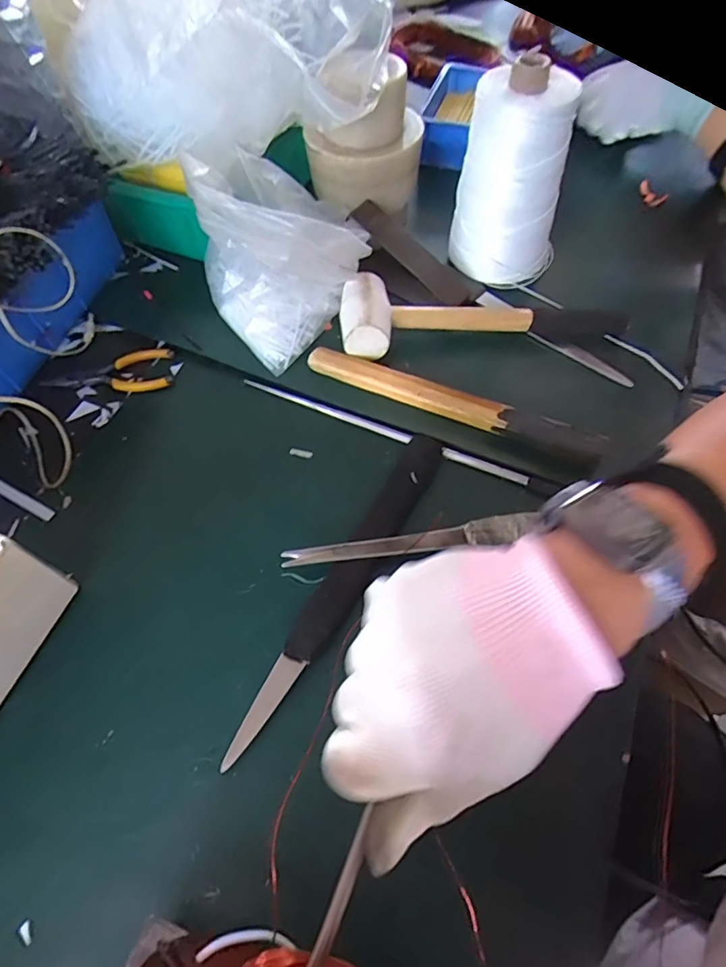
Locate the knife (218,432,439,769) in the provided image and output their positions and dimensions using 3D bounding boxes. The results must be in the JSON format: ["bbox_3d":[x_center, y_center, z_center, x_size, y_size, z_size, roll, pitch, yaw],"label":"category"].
[{"bbox_3d":[-0.009,0.067,0.375,0.031,0.021,0.268,25,63,14],"label":"knife"}]

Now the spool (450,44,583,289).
[{"bbox_3d":[0.135,-0.276,0.465,0.085,0.167,0.079,0,60,1],"label":"spool"}]

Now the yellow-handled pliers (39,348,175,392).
[{"bbox_3d":[-0.235,-0.100,0.481,0.117,0.009,0.044,-8,60,-4],"label":"yellow-handled pliers"}]

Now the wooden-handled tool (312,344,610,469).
[{"bbox_3d":[0.072,-0.069,0.442,0.252,0.022,0.024,22,62,13],"label":"wooden-handled tool"}]

